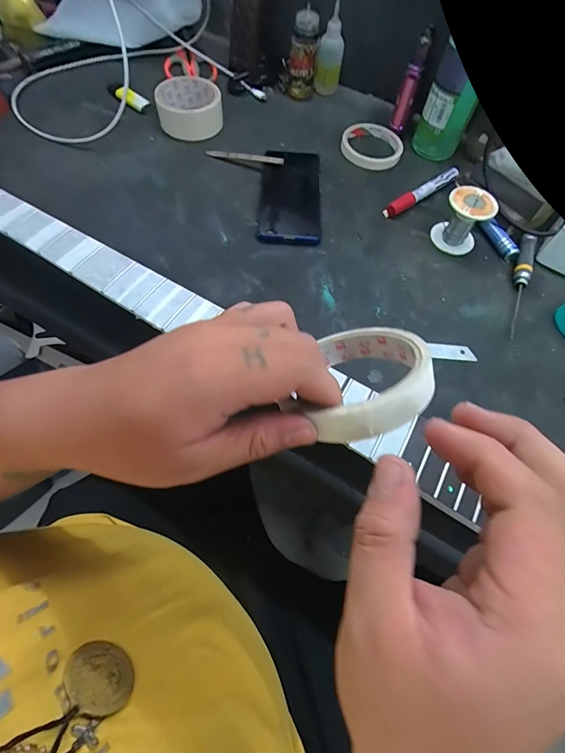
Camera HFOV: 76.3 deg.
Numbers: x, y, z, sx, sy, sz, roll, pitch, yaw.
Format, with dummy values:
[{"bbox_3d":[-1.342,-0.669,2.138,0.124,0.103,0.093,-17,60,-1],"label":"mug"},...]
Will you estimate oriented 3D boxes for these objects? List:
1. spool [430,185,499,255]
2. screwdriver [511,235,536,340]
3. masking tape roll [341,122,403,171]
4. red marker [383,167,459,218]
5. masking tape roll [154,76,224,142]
[{"bbox_3d":[0.220,-0.190,0.439,0.053,0.056,0.053,1,64,-2],"label":"spool"},{"bbox_3d":[0.280,-0.111,0.423,0.017,0.017,0.153,22,65,8],"label":"screwdriver"},{"bbox_3d":[0.134,-0.348,0.536,0.089,0.012,0.096,15,64,4],"label":"masking tape roll"},{"bbox_3d":[0.193,-0.251,0.489,0.137,0.017,0.019,-35,71,-18],"label":"red marker"},{"bbox_3d":[-0.137,-0.393,0.526,0.091,0.036,0.092,1,64,-2],"label":"masking tape roll"}]

